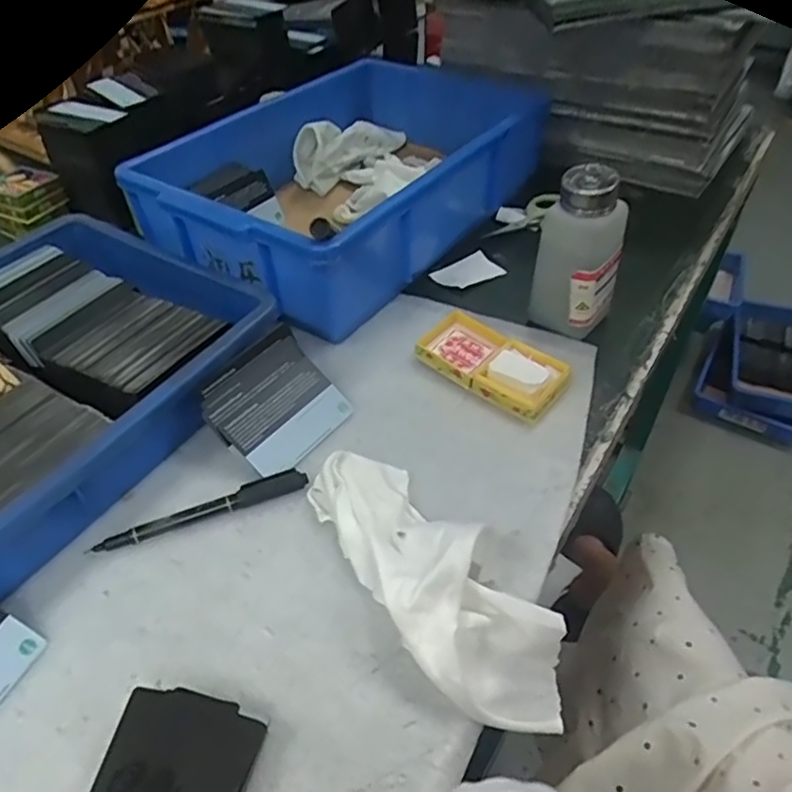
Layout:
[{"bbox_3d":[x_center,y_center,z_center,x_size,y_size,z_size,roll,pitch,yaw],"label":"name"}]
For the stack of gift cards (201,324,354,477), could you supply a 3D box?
[{"bbox_3d":[-0.081,0.004,0.418,0.079,0.011,0.087,48,58,-1],"label":"stack of gift cards"}]

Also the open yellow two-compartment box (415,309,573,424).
[{"bbox_3d":[0.072,-0.028,0.467,0.117,0.022,0.059,33,56,26],"label":"open yellow two-compartment box"}]

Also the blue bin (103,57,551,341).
[{"bbox_3d":[-0.044,-0.216,0.588,0.231,0.102,0.346,30,54,24],"label":"blue bin"}]

